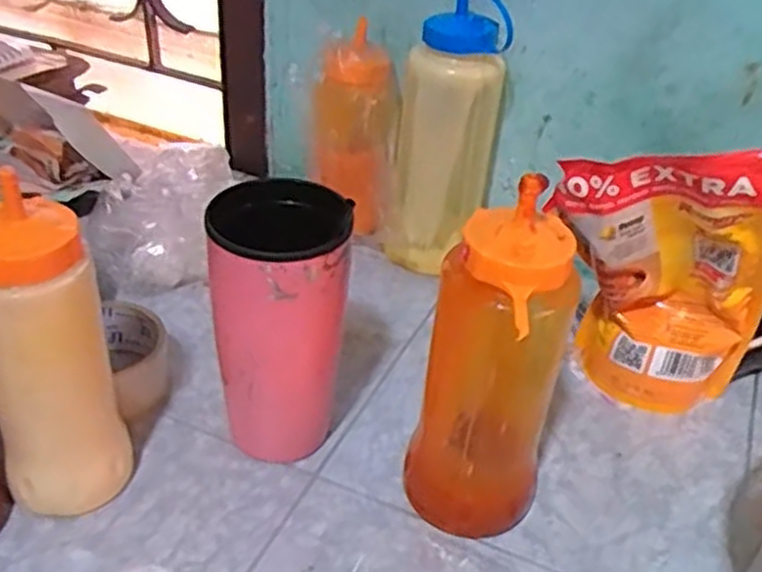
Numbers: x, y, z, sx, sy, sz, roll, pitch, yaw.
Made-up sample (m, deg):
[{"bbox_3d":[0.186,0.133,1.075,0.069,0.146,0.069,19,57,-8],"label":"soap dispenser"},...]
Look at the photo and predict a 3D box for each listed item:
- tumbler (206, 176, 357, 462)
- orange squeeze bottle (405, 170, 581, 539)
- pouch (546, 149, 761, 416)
[{"bbox_3d":[-0.064,0.025,0.503,0.078,0.199,0.082,-1,36,-7],"label":"tumbler"},{"bbox_3d":[0.065,0.059,0.458,0.066,0.217,0.069,-22,43,-32],"label":"orange squeeze bottle"},{"bbox_3d":[0.191,-0.001,0.542,0.139,0.227,0.091,23,40,25],"label":"pouch"}]

